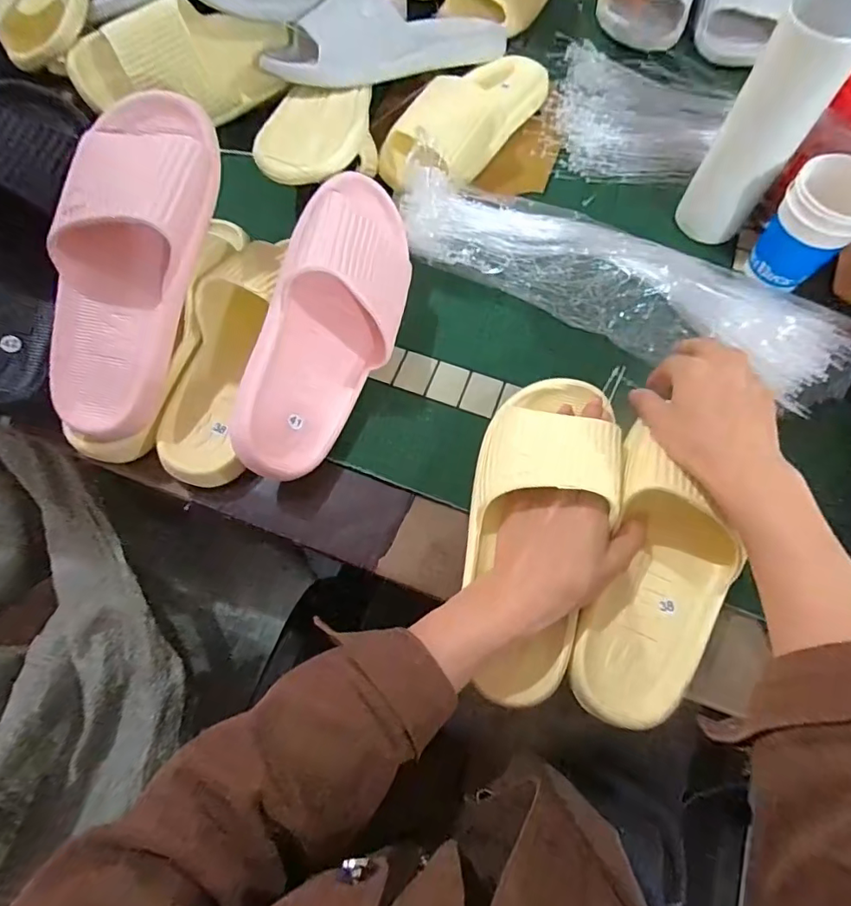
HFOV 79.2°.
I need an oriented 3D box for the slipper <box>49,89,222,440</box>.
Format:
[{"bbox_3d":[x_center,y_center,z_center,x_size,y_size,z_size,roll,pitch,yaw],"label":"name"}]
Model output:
[{"bbox_3d":[-0.228,-0.137,0.378,0.094,0.067,0.245,18,97,8],"label":"slipper"}]

